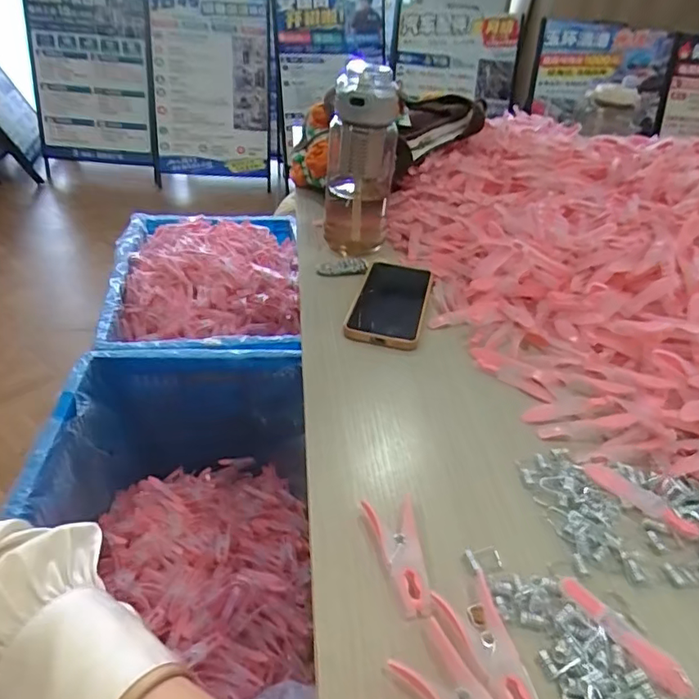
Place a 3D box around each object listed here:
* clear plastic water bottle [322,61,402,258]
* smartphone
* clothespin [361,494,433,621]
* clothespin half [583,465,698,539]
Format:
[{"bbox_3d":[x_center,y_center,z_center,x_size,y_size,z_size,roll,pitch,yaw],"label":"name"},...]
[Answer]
[{"bbox_3d":[0.014,-0.235,0.649,0.080,0.190,0.091,4,36,-1],"label":"clear plastic water bottle"},{"bbox_3d":[0.046,-0.057,0.589,0.077,0.013,0.171,11,36,8],"label":"smartphone"},{"bbox_3d":[0.031,0.125,0.330,0.028,0.011,0.078,-2,36,-10],"label":"clothespin"},{"bbox_3d":[0.207,0.104,0.379,0.078,0.008,0.016,32,44,32],"label":"clothespin half"}]

